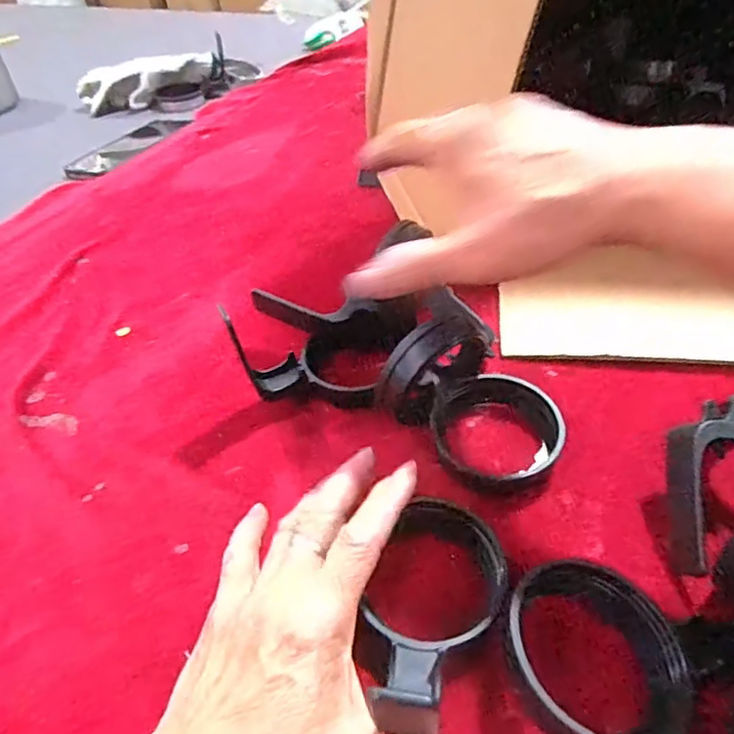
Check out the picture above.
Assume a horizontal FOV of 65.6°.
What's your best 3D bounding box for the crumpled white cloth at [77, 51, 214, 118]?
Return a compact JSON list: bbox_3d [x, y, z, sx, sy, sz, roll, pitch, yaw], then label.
[{"bbox_3d":[-0.326,-0.424,0.848,0.197,0.062,0.053,-8,43,-2],"label":"crumpled white cloth"}]

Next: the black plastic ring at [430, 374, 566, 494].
[{"bbox_3d":[0.071,0.031,0.329,0.069,0.022,0.077,-11,43,-5],"label":"black plastic ring"}]

